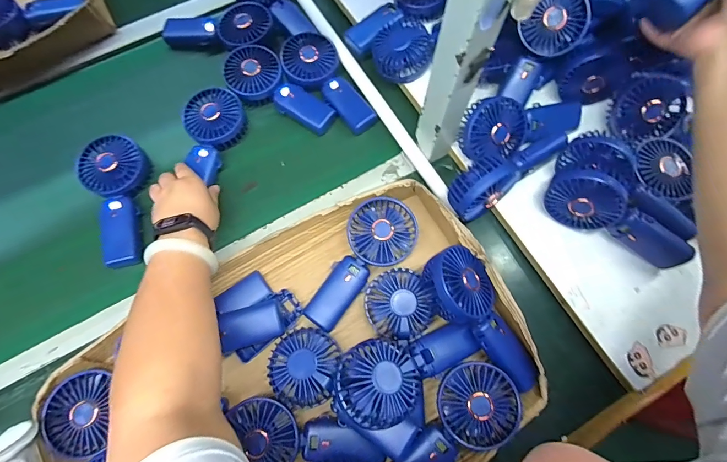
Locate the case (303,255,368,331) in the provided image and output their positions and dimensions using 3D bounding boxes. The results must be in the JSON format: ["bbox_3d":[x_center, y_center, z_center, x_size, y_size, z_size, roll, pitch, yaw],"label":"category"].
[{"bbox_3d":[-0.033,0.078,0.471,0.044,0.024,0.093,35,75,12],"label":"case"}]

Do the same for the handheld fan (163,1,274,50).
[{"bbox_3d":[-0.240,-0.337,0.613,0.179,0.039,0.084,13,72,5],"label":"handheld fan"}]

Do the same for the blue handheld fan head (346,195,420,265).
[{"bbox_3d":[0.024,0.000,0.479,0.085,0.033,0.084,0,70,0],"label":"blue handheld fan head"}]

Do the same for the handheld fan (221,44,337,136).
[{"bbox_3d":[-0.136,-0.210,0.573,0.181,0.046,0.084,42,76,14],"label":"handheld fan"}]

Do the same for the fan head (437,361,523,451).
[{"bbox_3d":[0.128,0.192,0.411,0.084,0.025,0.087,0,71,1],"label":"fan head"}]

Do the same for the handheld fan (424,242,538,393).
[{"bbox_3d":[0.143,0.100,0.436,0.077,0.048,0.178,-34,91,-10],"label":"handheld fan"}]

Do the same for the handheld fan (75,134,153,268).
[{"bbox_3d":[-0.332,-0.044,0.509,0.081,0.038,0.177,-21,72,-6],"label":"handheld fan"}]

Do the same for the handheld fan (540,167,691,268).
[{"bbox_3d":[0.316,-0.015,0.461,0.175,0.078,0.035,32,74,-2],"label":"handheld fan"}]

